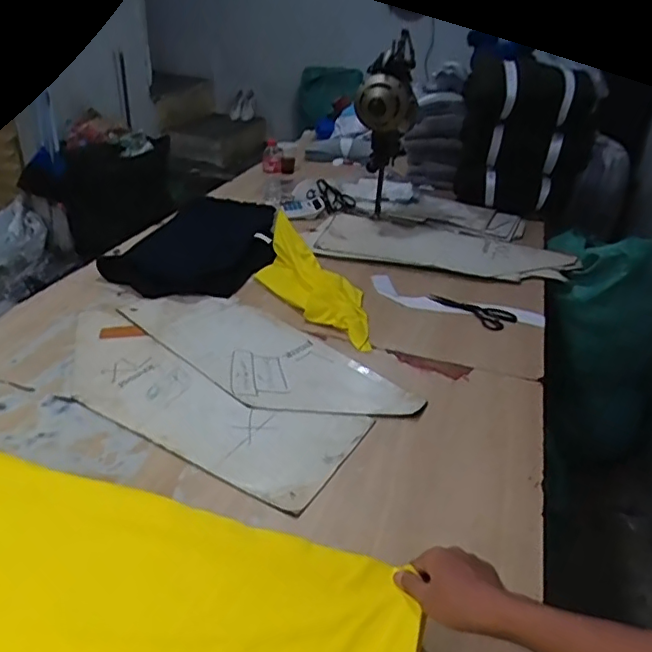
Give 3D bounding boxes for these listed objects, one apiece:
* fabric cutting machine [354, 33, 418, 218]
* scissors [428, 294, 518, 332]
[{"bbox_3d":[0.157,-0.555,1.692,0.172,0.486,0.265,1,32,-5],"label":"fabric cutting machine"},{"bbox_3d":[0.352,-0.034,1.425,0.221,0.018,0.092,19,35,23],"label":"scissors"}]

